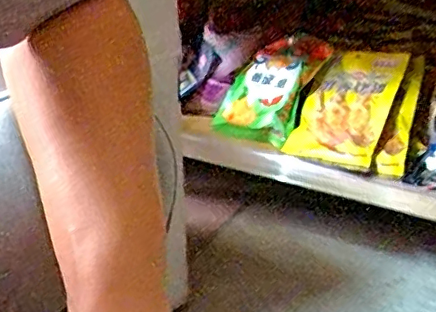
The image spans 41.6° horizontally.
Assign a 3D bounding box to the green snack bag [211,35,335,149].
[{"bbox_3d":[0.088,-0.113,0.971,0.043,0.218,0.149,21,17,-48],"label":"green snack bag"}]

